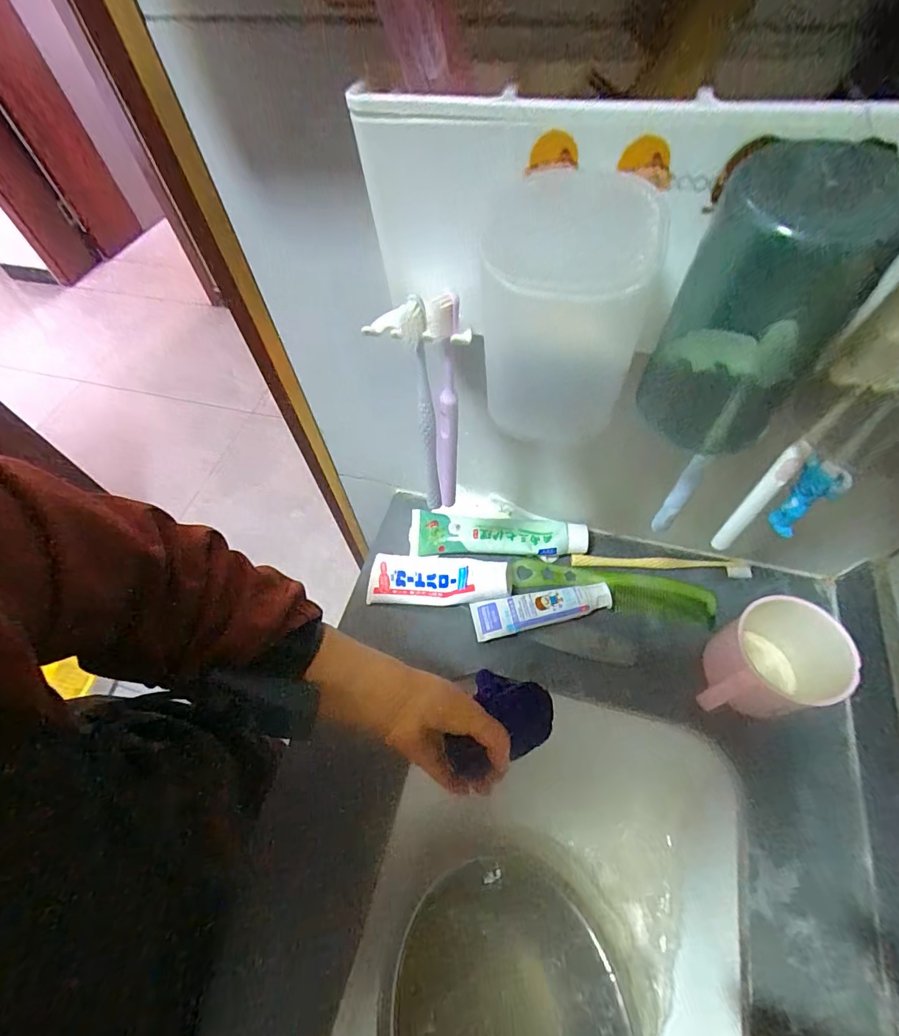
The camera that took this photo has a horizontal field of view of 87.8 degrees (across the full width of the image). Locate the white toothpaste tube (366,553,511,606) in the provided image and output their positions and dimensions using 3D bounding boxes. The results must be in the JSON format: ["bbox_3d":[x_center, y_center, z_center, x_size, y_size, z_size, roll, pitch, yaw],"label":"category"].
[{"bbox_3d":[-0.013,0.062,0.500,0.146,0.032,0.057,3,59,4],"label":"white toothpaste tube"}]

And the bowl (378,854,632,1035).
[{"bbox_3d":[0.045,0.393,0.366,0.212,0.080,0.209,0,35,0],"label":"bowl"}]

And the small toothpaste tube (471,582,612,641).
[{"bbox_3d":[0.095,0.092,0.477,0.141,0.023,0.039,-10,59,-4],"label":"small toothpaste tube"}]

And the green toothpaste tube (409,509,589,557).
[{"bbox_3d":[0.052,0.017,0.522,0.193,0.026,0.047,1,59,3],"label":"green toothpaste tube"}]

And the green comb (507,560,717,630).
[{"bbox_3d":[0.169,0.076,0.497,0.212,0.010,0.046,9,59,7],"label":"green comb"}]

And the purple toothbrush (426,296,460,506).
[{"bbox_3d":[-0.001,-0.063,0.307,0.017,0.172,0.012,-22,58,-10],"label":"purple toothbrush"}]

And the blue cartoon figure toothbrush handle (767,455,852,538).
[{"bbox_3d":[0.218,-0.012,0.290,0.009,0.066,0.024,-25,59,-12],"label":"blue cartoon figure toothbrush handle"}]

